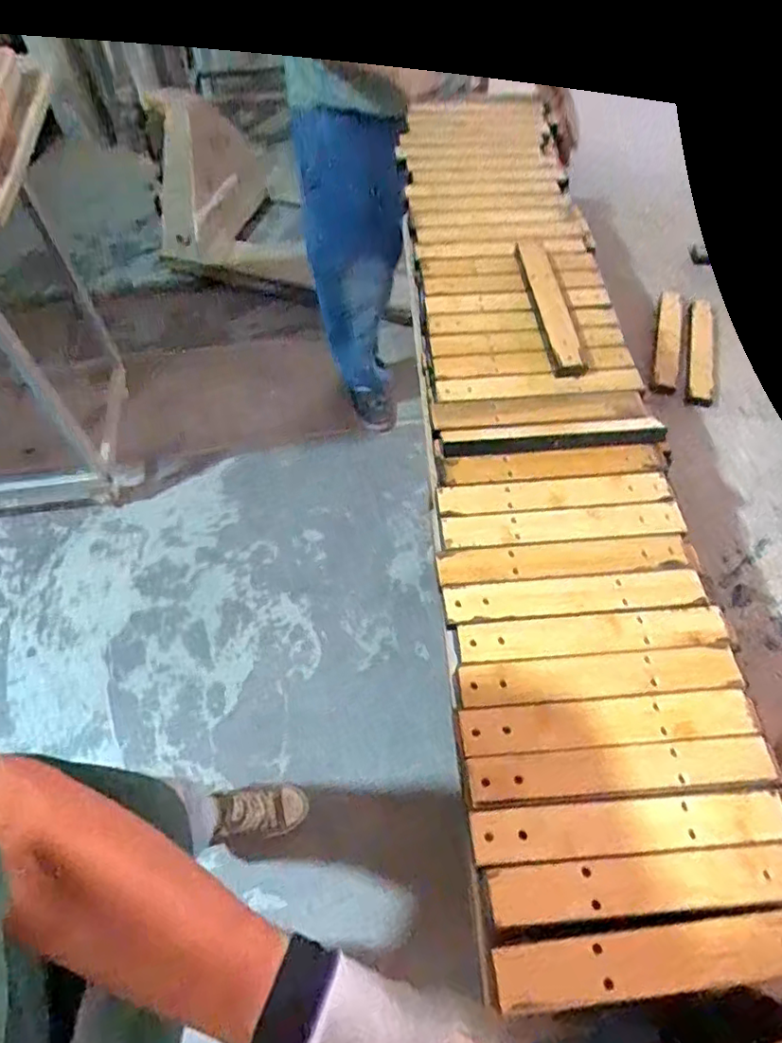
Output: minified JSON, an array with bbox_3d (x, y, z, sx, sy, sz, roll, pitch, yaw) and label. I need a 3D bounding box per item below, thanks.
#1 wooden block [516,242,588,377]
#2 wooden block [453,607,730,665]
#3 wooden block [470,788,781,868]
[{"bbox_3d":[0.149,-0.203,0.563,0.032,0.016,0.176,-5,58,-2],"label":"wooden block"},{"bbox_3d":[0.135,0.076,0.407,0.178,0.007,0.028,-5,58,-1],"label":"wooden block"},{"bbox_3d":[0.145,0.174,0.343,0.196,0.016,0.028,-5,58,-1],"label":"wooden block"}]

